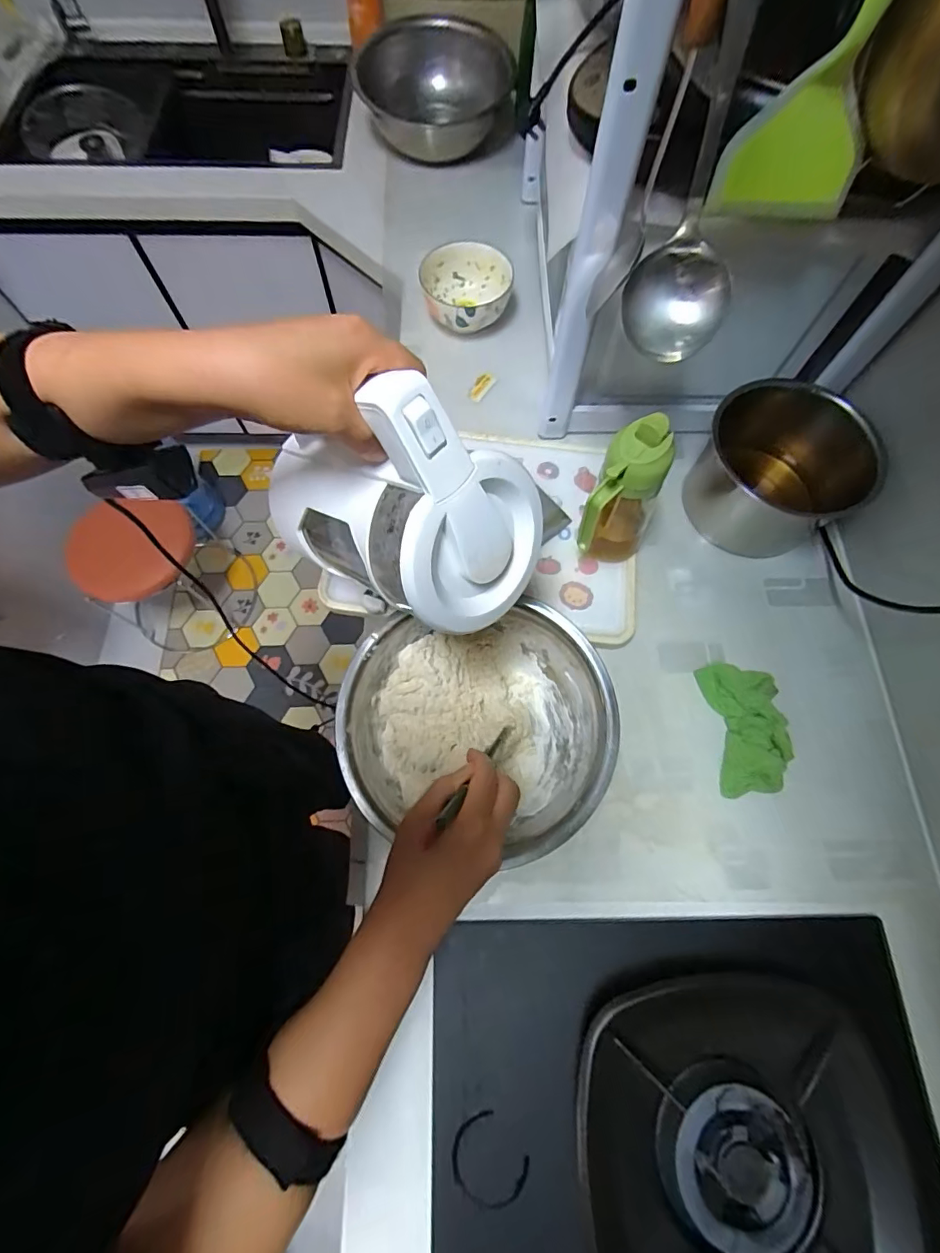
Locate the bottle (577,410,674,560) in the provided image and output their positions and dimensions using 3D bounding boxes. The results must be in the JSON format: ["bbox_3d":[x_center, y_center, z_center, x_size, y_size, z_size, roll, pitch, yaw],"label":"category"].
[{"bbox_3d":[0.167,-0.130,0.542,0.072,0.189,0.075,0,70,-1],"label":"bottle"}]

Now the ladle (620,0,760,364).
[{"bbox_3d":[0.190,-0.358,0.347,0.089,0.298,0.105,14,71,4],"label":"ladle"}]

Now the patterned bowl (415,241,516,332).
[{"bbox_3d":[-0.004,-0.498,0.744,0.127,0.066,0.134,0,70,-1],"label":"patterned bowl"}]

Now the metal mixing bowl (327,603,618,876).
[{"bbox_3d":[0.007,0.107,0.512,0.255,0.100,0.232,0,70,-1],"label":"metal mixing bowl"}]

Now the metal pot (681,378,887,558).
[{"bbox_3d":[0.375,-0.190,0.617,0.179,0.134,0.147,38,74,12],"label":"metal pot"}]

